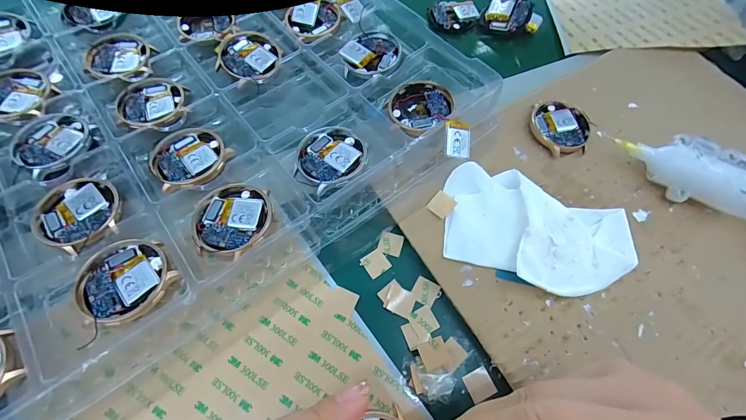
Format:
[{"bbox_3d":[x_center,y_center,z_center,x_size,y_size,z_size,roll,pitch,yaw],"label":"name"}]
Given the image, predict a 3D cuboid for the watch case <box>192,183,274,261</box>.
[{"bbox_3d":[-0.081,0.004,0.208,0.045,0.005,0.045,10,64,1],"label":"watch case"}]

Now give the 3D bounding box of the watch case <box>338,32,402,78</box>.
[{"bbox_3d":[0.000,-0.118,0.272,0.042,0.009,0.043,10,64,1],"label":"watch case"}]

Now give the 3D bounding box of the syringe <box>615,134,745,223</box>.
[{"bbox_3d":[0.251,-0.007,0.240,0.164,0.032,0.039,32,66,11],"label":"syringe"}]

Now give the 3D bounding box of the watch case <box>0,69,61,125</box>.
[{"bbox_3d":[-0.244,-0.079,0.248,0.050,0.007,0.042,24,65,8],"label":"watch case"}]

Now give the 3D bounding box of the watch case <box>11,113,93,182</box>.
[{"bbox_3d":[-0.206,-0.041,0.233,0.045,0.009,0.052,3,64,-2],"label":"watch case"}]

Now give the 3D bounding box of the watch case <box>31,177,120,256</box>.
[{"bbox_3d":[-0.170,0.000,0.207,0.042,0.005,0.049,-30,70,-17],"label":"watch case"}]

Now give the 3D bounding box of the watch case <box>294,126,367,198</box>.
[{"bbox_3d":[-0.028,-0.032,0.232,0.042,0.014,0.047,37,67,14],"label":"watch case"}]

